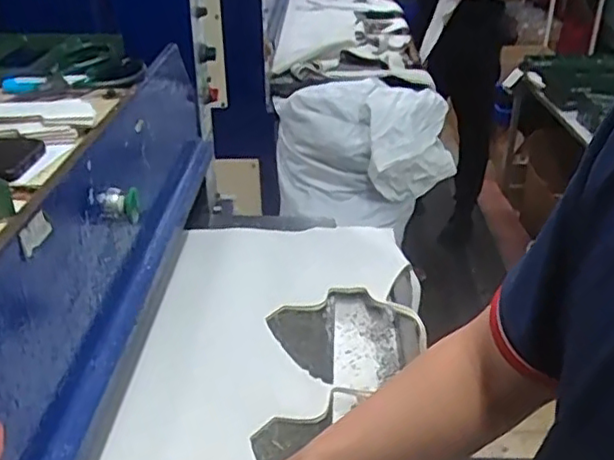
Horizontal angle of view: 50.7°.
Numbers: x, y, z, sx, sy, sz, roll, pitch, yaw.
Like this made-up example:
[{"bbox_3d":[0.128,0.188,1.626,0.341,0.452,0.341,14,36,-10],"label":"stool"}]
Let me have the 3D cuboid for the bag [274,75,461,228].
[{"bbox_3d":[0.139,-0.198,1.779,0.431,0.368,0.291,18,34,29],"label":"bag"}]

